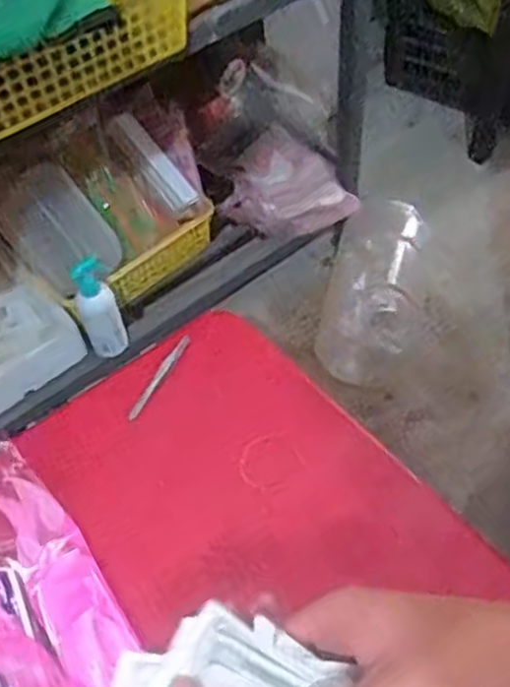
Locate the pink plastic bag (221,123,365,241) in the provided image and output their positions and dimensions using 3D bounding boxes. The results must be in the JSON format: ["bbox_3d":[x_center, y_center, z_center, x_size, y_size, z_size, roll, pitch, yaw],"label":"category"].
[{"bbox_3d":[0.053,-0.266,1.203,0.198,0.123,0.122,-27,55,-14],"label":"pink plastic bag"}]

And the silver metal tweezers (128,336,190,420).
[{"bbox_3d":[-0.078,0.026,0.586,0.011,0.005,0.088,20,58,20],"label":"silver metal tweezers"}]

